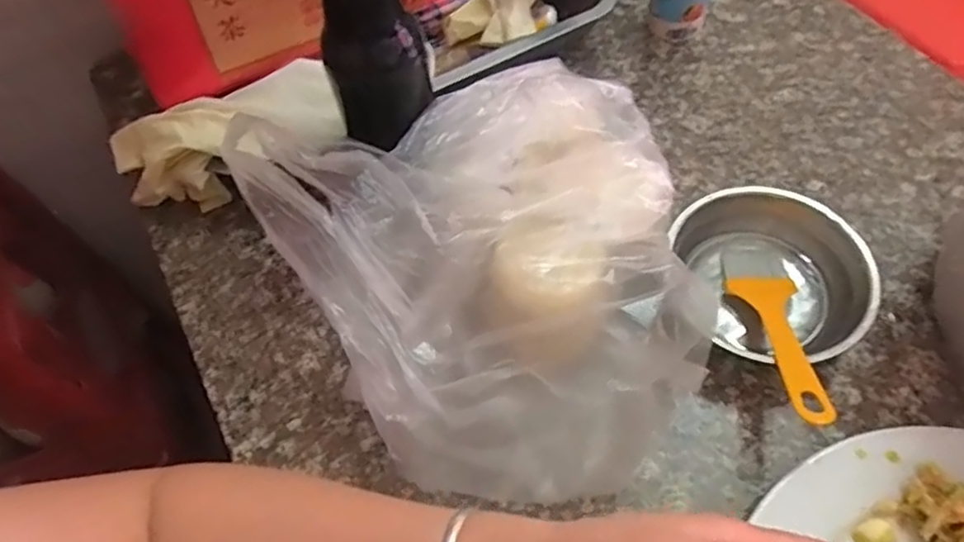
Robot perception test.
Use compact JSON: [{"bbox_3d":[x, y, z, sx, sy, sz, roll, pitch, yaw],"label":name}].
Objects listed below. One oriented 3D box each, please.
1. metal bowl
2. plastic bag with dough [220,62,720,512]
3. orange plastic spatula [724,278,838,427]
[{"bbox_3d":[0.178,0.006,0.408,0.103,0.046,0.113,-2,58,3],"label":"metal bowl"},{"bbox_3d":[0.009,-0.010,0.392,0.225,0.115,0.273,-27,60,-12],"label":"plastic bag with dough"},{"bbox_3d":[0.173,0.042,0.371,0.038,0.008,0.117,0,37,4],"label":"orange plastic spatula"}]

